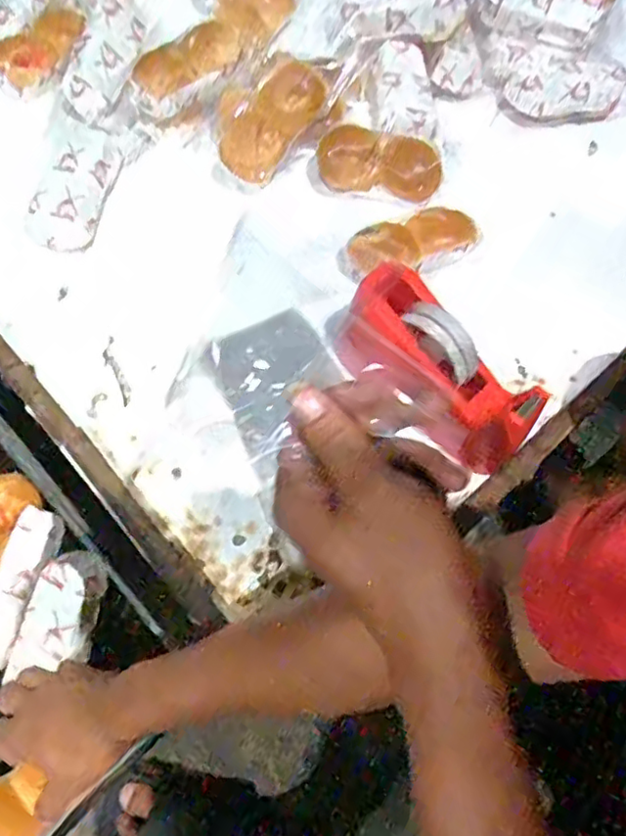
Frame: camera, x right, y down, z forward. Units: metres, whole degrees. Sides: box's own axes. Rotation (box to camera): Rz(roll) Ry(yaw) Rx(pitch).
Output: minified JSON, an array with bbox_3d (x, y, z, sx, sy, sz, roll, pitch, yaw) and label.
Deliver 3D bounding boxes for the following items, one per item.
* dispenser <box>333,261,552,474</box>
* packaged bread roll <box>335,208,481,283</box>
[{"bbox_3d":[0.110,-0.047,0.566,0.069,0.097,0.198,-41,73,-19],"label":"dispenser"},{"bbox_3d":[0.106,-0.183,0.655,0.147,0.036,0.058,-13,66,-9],"label":"packaged bread roll"}]

